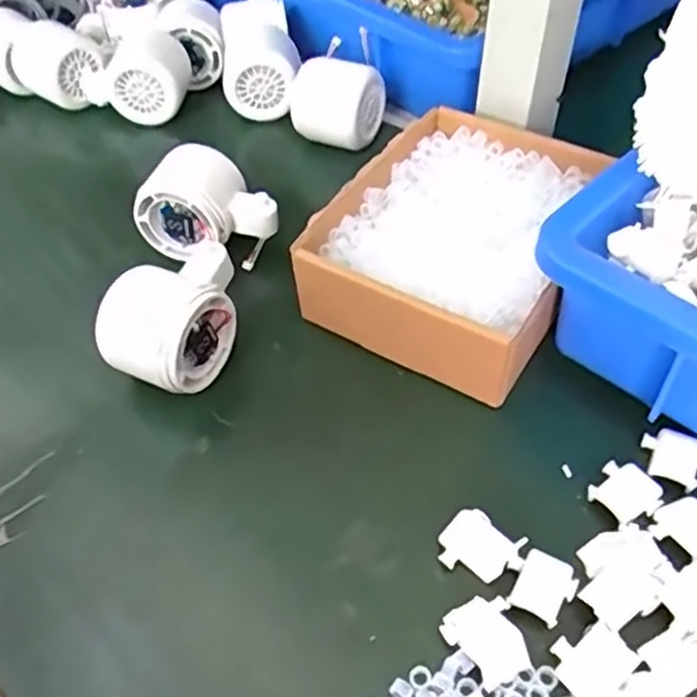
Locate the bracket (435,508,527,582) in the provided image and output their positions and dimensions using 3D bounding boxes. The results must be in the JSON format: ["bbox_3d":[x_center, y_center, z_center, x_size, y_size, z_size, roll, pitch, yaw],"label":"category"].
[{"bbox_3d":[0.057,0.088,0.319,0.032,0.004,0.029,31,72,28],"label":"bracket"}]

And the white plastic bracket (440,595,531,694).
[{"bbox_3d":[0.058,0.119,0.293,0.029,0.004,0.033,-29,54,-20],"label":"white plastic bracket"}]

